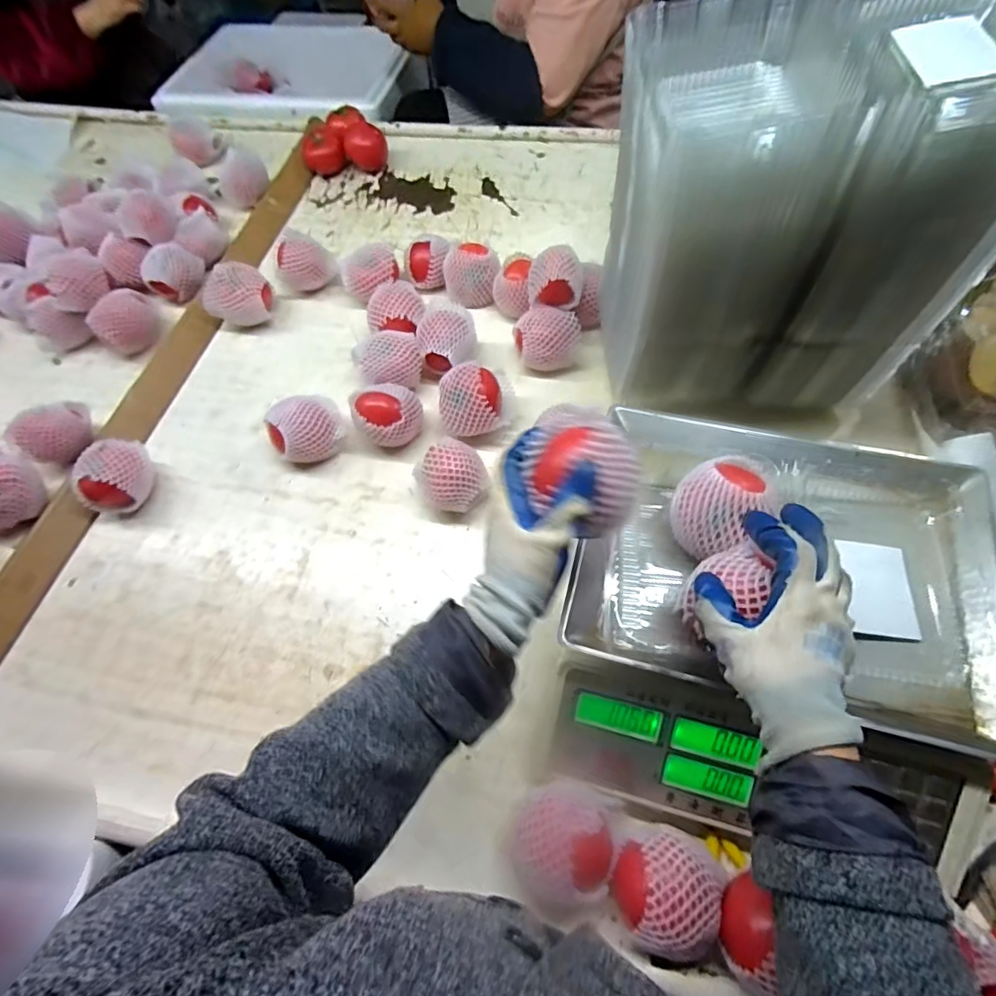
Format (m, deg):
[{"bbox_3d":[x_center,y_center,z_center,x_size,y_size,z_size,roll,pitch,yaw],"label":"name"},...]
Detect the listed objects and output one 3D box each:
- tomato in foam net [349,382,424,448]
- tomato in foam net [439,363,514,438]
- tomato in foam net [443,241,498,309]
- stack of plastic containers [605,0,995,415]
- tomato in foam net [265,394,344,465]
[{"bbox_3d":[-0.145,-0.105,0.680,0.077,0.079,0.076,-2,63,3],"label":"tomato in foam net"},{"bbox_3d":[-0.028,-0.124,0.668,0.098,0.071,0.084,-10,63,-1],"label":"tomato in foam net"},{"bbox_3d":[-0.041,-0.327,0.787,0.076,0.078,0.065,-4,63,2],"label":"tomato in foam net"},{"bbox_3d":[0.281,-0.271,0.538,0.309,0.338,0.196,-2,63,3],"label":"stack of plastic containers"},{"bbox_3d":[-0.249,-0.091,0.683,0.092,0.072,0.076,-27,64,-10],"label":"tomato in foam net"}]

